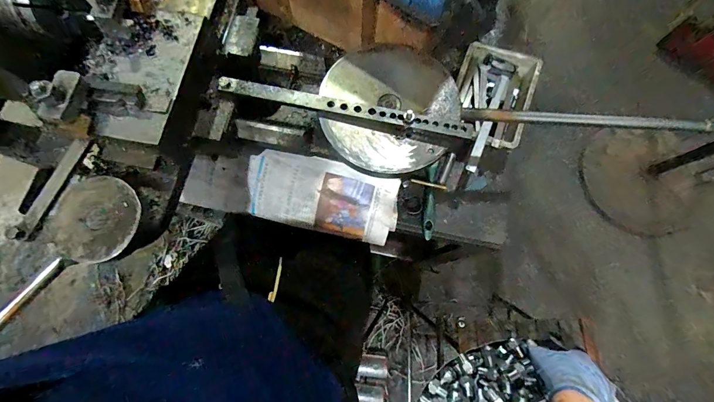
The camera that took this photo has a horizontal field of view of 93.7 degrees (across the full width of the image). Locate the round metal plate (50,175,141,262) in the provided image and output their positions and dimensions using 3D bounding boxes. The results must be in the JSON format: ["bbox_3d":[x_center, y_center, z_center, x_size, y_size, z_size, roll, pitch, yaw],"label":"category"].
[{"bbox_3d":[-0.299,0.021,0.382,0.097,0.015,0.096,0,75,0],"label":"round metal plate"}]

